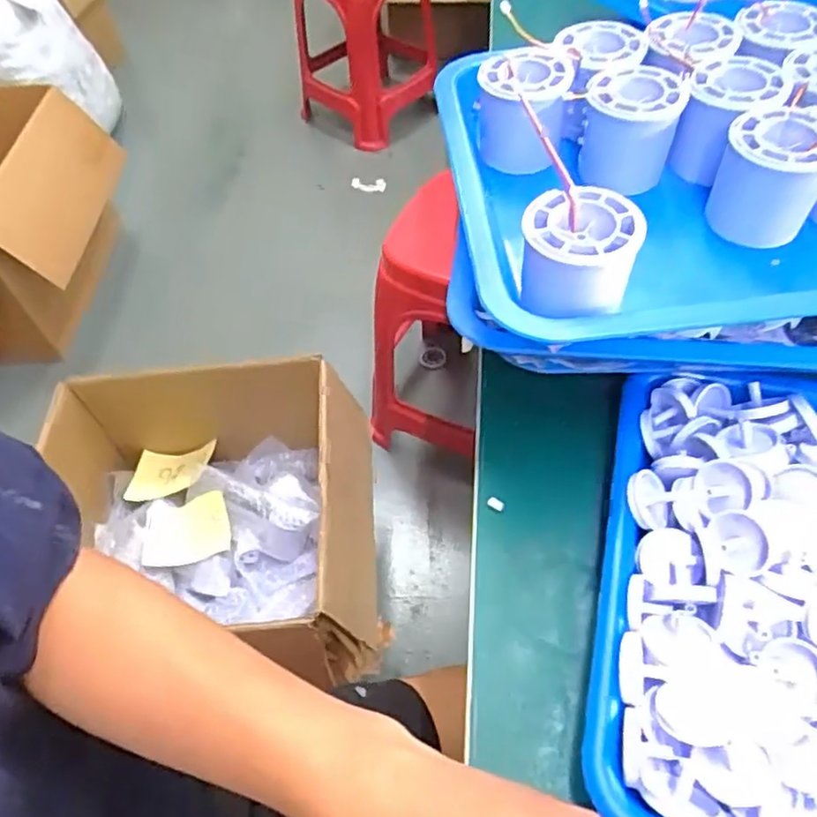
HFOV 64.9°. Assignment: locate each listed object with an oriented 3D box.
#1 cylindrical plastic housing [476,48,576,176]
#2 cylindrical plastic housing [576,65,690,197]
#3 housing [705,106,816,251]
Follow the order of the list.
[{"bbox_3d":[0.071,-0.184,0.404,0.057,0.055,0.062,11,55,12],"label":"cylindrical plastic housing"},{"bbox_3d":[0.134,-0.167,0.390,0.052,0.055,0.048,-2,53,2],"label":"cylindrical plastic housing"},{"bbox_3d":[0.197,-0.124,0.350,0.052,0.055,0.049,-2,53,2],"label":"housing"}]

